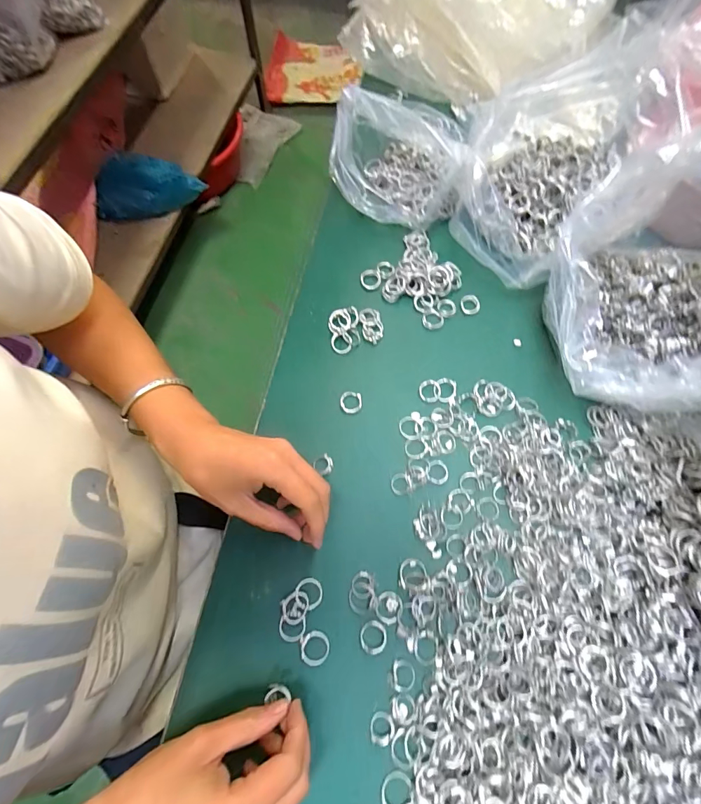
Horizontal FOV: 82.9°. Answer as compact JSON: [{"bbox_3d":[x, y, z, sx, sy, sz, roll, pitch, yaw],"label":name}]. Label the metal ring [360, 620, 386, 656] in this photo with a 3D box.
[{"bbox_3d":[0.018,0.182,0.307,0.021,0.004,0.023,1,68,-2],"label":"metal ring"}]

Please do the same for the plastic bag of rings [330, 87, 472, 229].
[{"bbox_3d":[0.052,-0.268,0.437,0.142,0.081,0.126,-3,68,-4],"label":"plastic bag of rings"}]

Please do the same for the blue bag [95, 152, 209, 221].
[{"bbox_3d":[-0.550,-0.584,1.072,0.274,0.119,0.119,-2,69,-2],"label":"blue bag"}]

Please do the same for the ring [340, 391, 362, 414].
[{"bbox_3d":[0.000,0.000,0.380,0.021,0.004,0.022,1,68,-2],"label":"ring"}]

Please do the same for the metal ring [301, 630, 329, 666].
[{"bbox_3d":[-0.027,0.189,0.304,0.021,0.004,0.024,-2,68,-3],"label":"metal ring"}]

